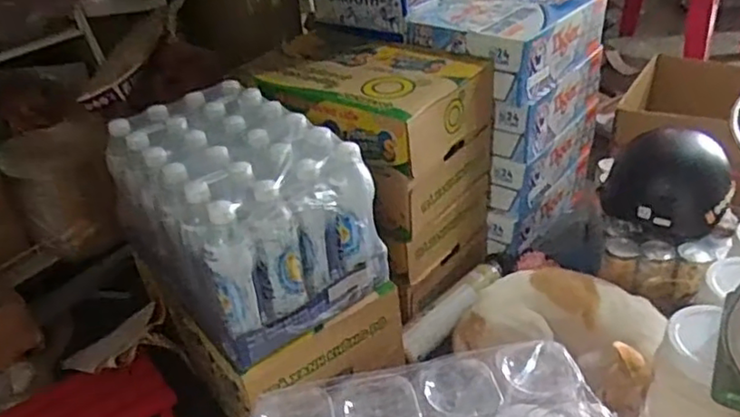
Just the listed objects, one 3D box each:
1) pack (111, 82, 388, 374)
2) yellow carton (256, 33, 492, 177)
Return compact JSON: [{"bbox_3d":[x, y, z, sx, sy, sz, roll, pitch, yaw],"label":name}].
[{"bbox_3d":[-0.197,-0.005,0.957,0.254,0.209,0.389,-28,40,-29],"label":"pack"},{"bbox_3d":[-0.011,-0.190,1.130,0.379,0.120,0.283,15,39,27],"label":"yellow carton"}]

